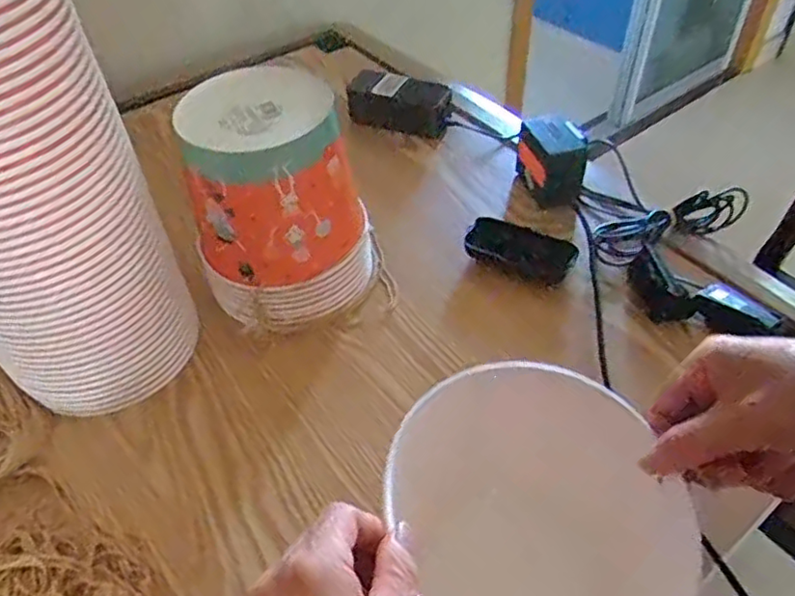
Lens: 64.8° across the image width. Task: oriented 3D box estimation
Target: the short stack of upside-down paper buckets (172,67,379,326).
[{"bbox_3d":[-0.103,-0.082,0.568,0.149,0.191,0.150,-5,48,-4],"label":"short stack of upside-down paper buckets"}]

